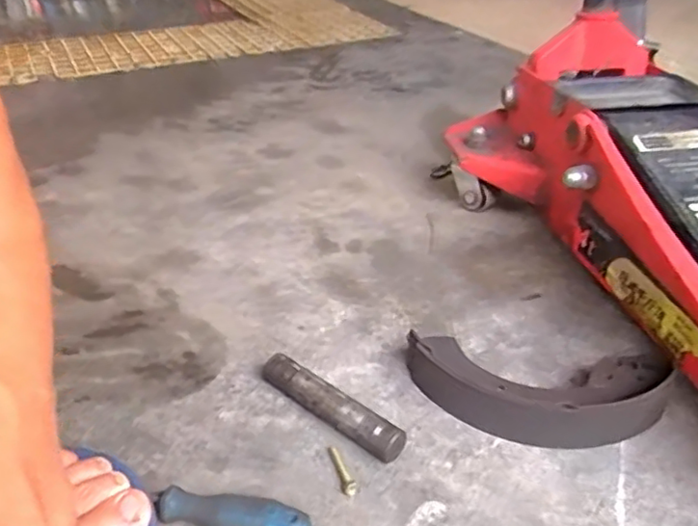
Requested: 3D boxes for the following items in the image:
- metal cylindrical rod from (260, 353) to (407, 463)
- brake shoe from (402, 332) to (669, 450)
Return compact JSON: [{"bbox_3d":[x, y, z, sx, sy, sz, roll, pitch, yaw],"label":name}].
[{"bbox_3d":[-0.017,0.108,0.466,0.134,0.024,0.021,27,42,33],"label":"metal cylindrical rod"},{"bbox_3d":[0.149,0.099,0.476,0.201,0.047,0.079,2,34,1],"label":"brake shoe"}]

